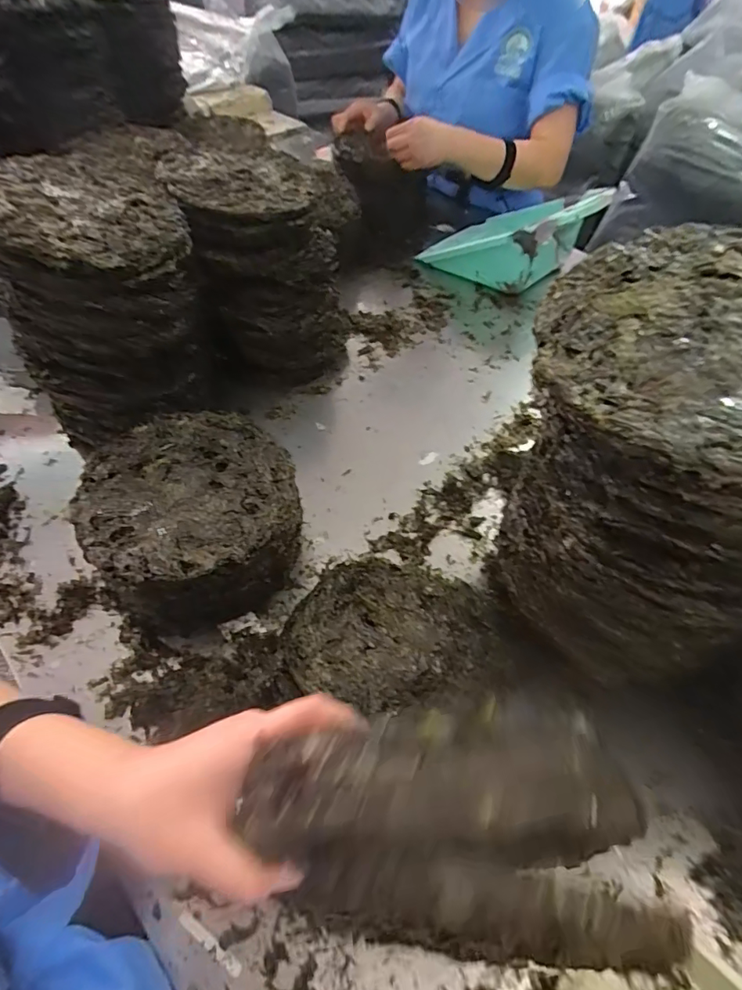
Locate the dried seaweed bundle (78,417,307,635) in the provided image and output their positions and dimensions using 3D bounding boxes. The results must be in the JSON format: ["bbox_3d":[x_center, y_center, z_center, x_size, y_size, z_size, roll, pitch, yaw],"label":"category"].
[{"bbox_3d":[-0.174,0.034,0.522,0.198,0.140,0.190,-5,53,-6],"label":"dried seaweed bundle"}]

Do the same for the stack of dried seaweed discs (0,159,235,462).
[{"bbox_3d":[-0.309,-0.227,0.586,0.209,0.238,0.198,-19,56,-16],"label":"stack of dried seaweed discs"}]

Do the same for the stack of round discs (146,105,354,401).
[{"bbox_3d":[-0.149,-0.307,0.706,0.208,0.261,0.214,-15,54,-14],"label":"stack of round discs"}]

